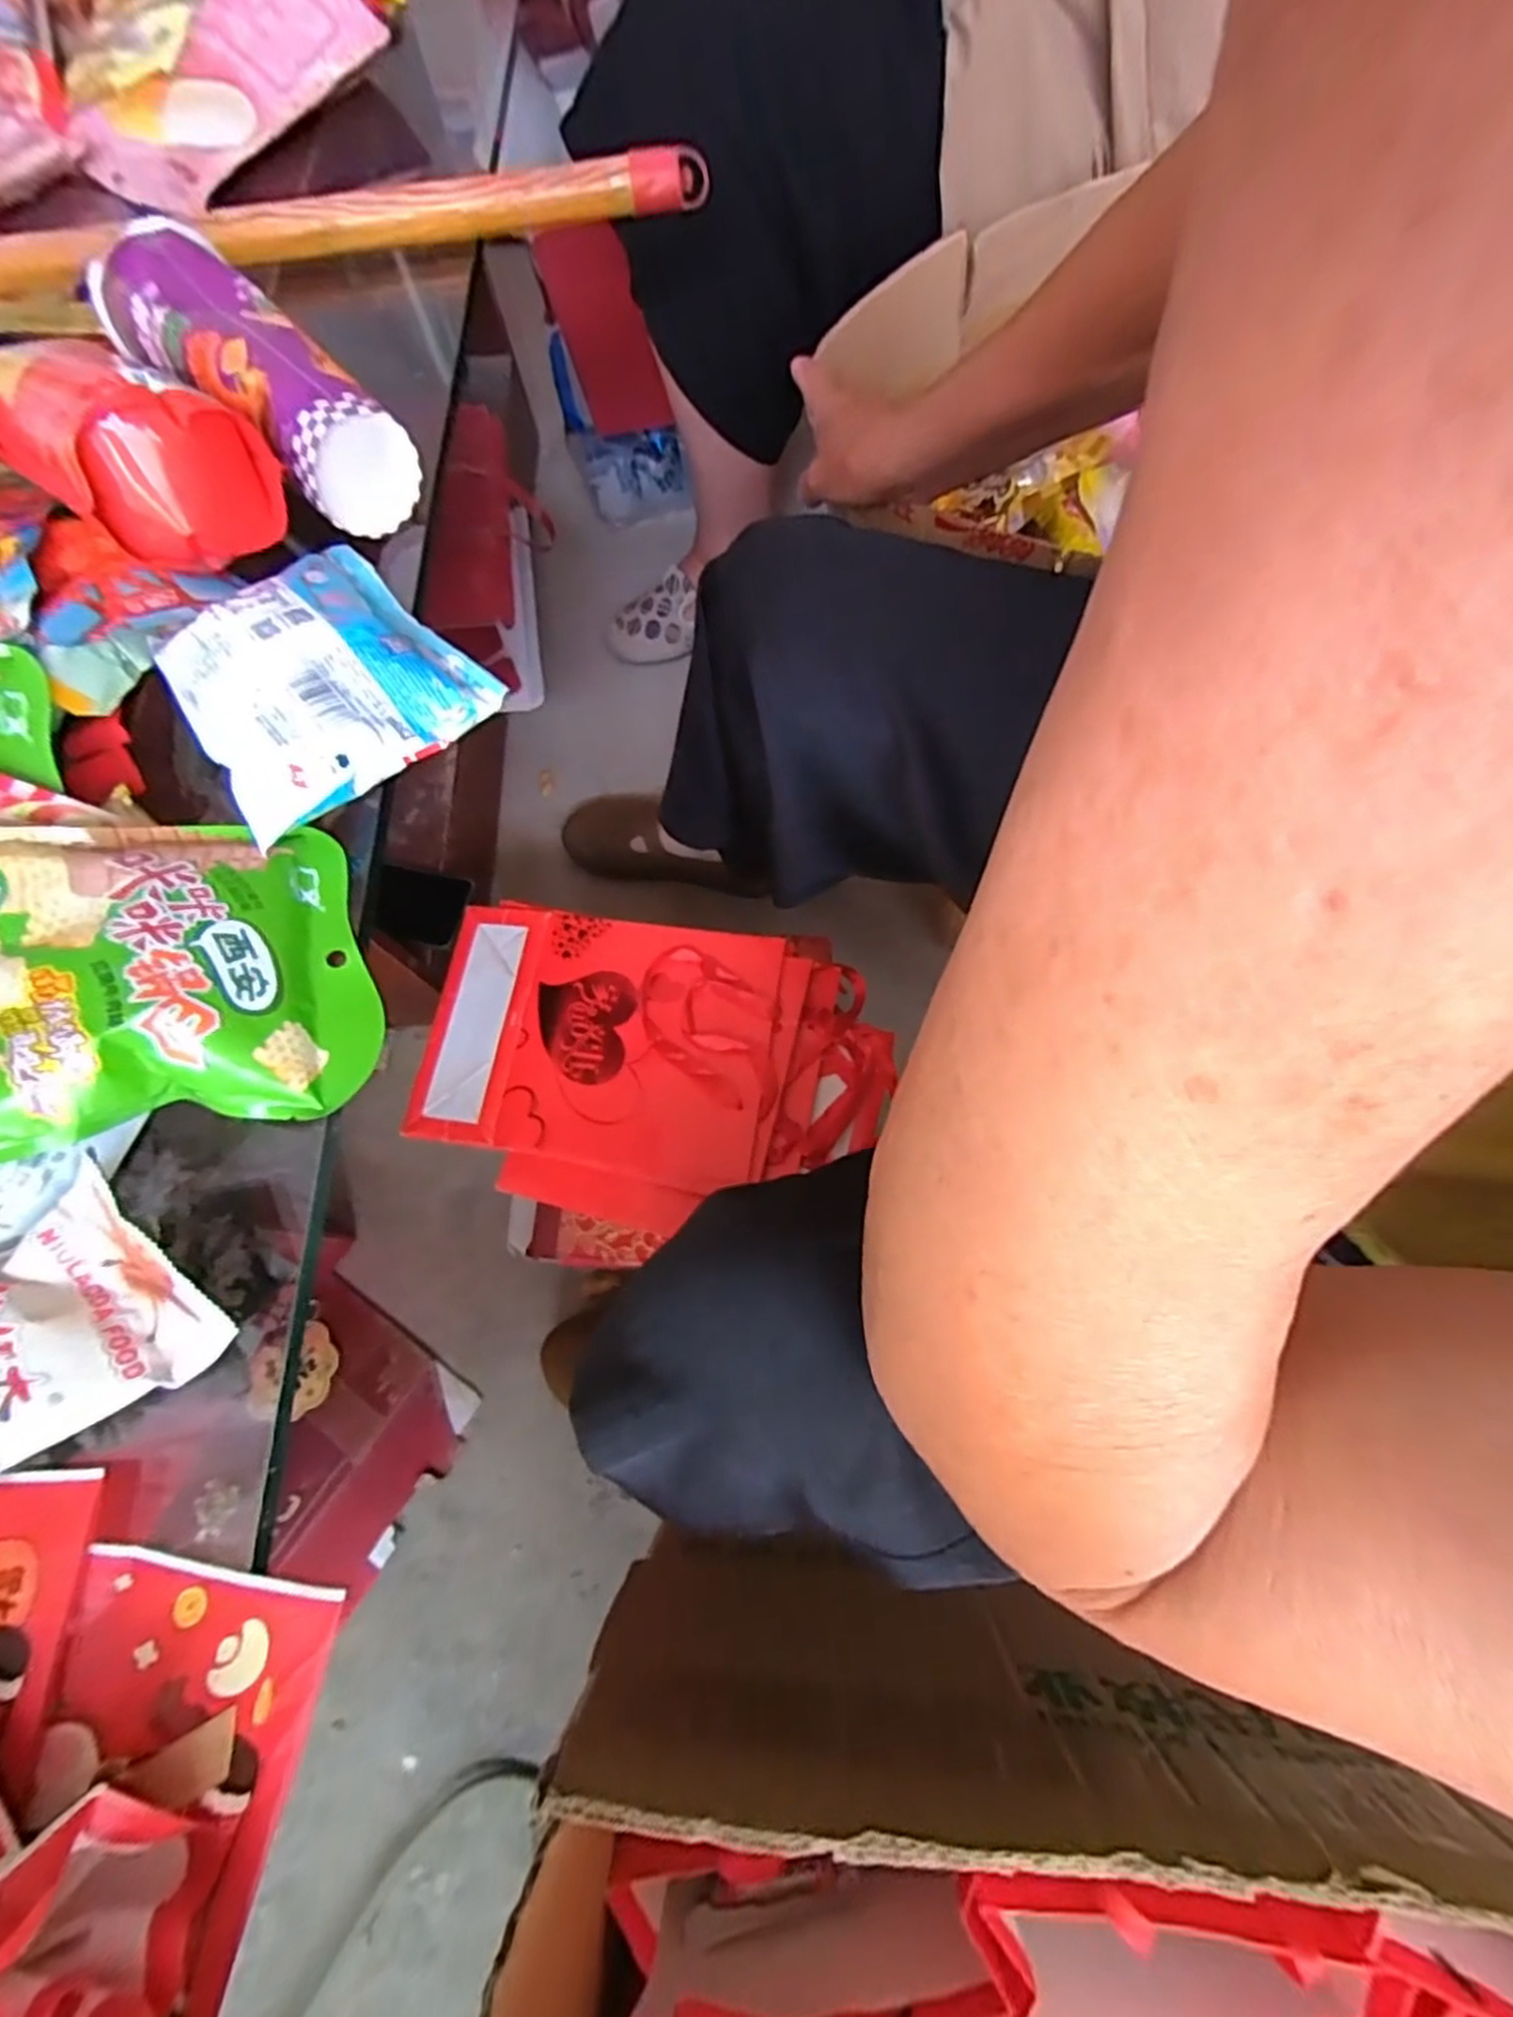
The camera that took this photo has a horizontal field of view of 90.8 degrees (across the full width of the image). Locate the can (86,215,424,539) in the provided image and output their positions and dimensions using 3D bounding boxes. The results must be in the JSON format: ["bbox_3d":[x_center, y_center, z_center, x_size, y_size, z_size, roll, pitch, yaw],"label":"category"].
[{"bbox_3d":[-0.254,-0.317,0.378,0.070,0.062,0.180,-43,73,-11],"label":"can"}]

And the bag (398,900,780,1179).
[{"bbox_3d":[-0.117,0.023,0.562,0.270,0.034,0.200,9,71,2],"label":"bag"}]

